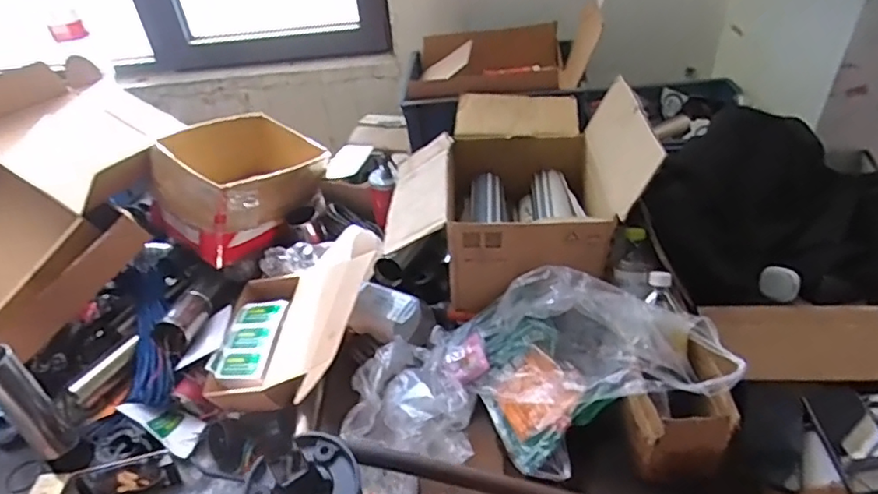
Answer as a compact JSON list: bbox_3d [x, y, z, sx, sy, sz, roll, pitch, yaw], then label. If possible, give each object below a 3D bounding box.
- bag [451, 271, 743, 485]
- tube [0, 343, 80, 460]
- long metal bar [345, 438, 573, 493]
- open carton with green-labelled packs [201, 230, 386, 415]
[{"bbox_3d":[0.208,0.162,0.873,0.345,0.186,0.269,-13,41,-9],"label":"bag"},{"bbox_3d":[-0.708,0.270,0.987,0.053,0.240,0.065,26,49,31],"label":"tube"},{"bbox_3d":[0.121,0.203,0.450,0.389,0.017,0.012,16,41,-6],"label":"long metal bar"},{"bbox_3d":[-0.273,0.121,1.075,0.295,0.157,0.356,6,41,13],"label":"open carton with green-labelled packs"}]

